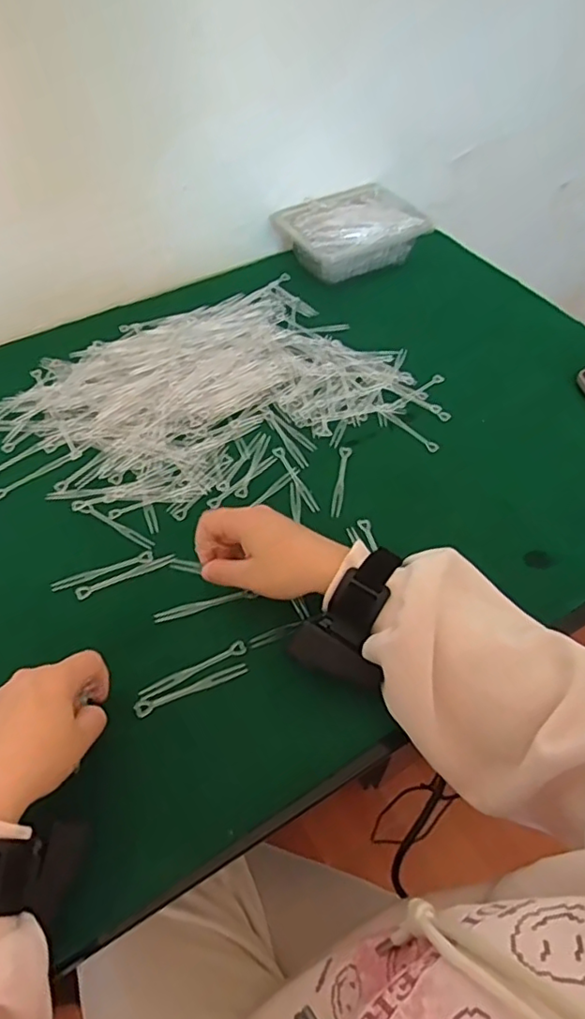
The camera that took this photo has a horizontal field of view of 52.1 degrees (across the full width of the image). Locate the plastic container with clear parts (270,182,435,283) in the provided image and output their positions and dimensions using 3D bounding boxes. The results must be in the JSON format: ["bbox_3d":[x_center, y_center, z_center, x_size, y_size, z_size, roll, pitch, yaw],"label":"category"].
[{"bbox_3d":[0.077,-0.368,0.796,0.177,0.060,0.124,-22,56,-16],"label":"plastic container with clear parts"}]

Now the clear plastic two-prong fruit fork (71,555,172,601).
[{"bbox_3d":[-0.145,0.058,0.522,0.087,0.004,0.010,-22,56,-17],"label":"clear plastic two-prong fruit fork"}]

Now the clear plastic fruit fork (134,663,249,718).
[{"bbox_3d":[-0.078,0.138,0.461,0.088,0.006,0.012,-20,55,-15],"label":"clear plastic fruit fork"}]

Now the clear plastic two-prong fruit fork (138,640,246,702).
[{"bbox_3d":[-0.077,0.126,0.470,0.088,0.004,0.011,-24,56,-18],"label":"clear plastic two-prong fruit fork"}]

